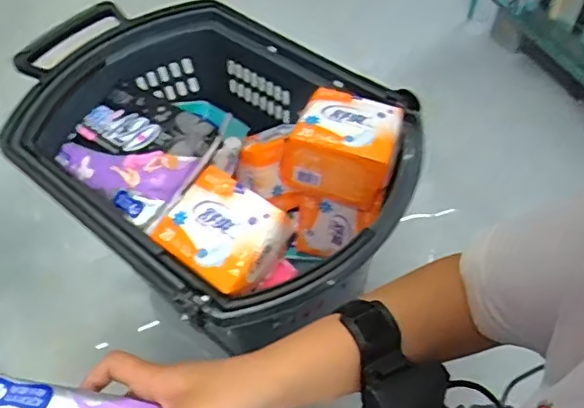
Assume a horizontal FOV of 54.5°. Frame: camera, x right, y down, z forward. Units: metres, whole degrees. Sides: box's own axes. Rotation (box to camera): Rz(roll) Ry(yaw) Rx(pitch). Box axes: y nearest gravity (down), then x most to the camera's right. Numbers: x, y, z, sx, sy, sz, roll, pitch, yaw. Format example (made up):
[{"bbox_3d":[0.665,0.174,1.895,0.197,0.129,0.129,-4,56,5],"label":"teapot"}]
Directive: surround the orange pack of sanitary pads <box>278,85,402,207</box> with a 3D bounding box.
[{"bbox_3d":[0.061,-0.073,0.690,0.128,0.084,0.110,11,55,11],"label":"orange pack of sanitary pads"}]

